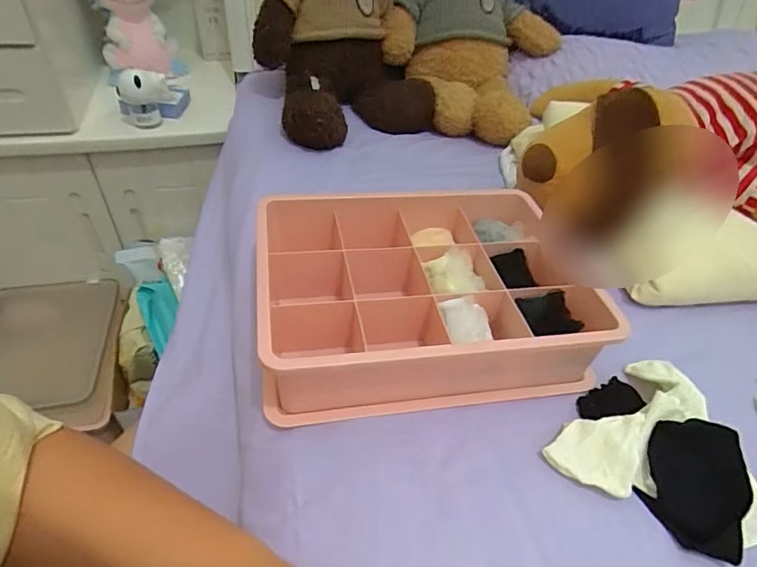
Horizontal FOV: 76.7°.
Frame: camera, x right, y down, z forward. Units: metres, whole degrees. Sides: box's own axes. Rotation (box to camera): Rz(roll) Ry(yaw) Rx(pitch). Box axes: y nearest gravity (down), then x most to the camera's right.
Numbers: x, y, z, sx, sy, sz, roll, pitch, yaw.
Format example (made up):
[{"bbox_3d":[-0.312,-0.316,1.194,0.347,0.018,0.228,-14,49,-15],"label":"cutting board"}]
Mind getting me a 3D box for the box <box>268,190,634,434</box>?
[{"bbox_3d":[0.038,0.005,0.458,0.283,0.084,0.225,-5,43,-10],"label":"box"}]

